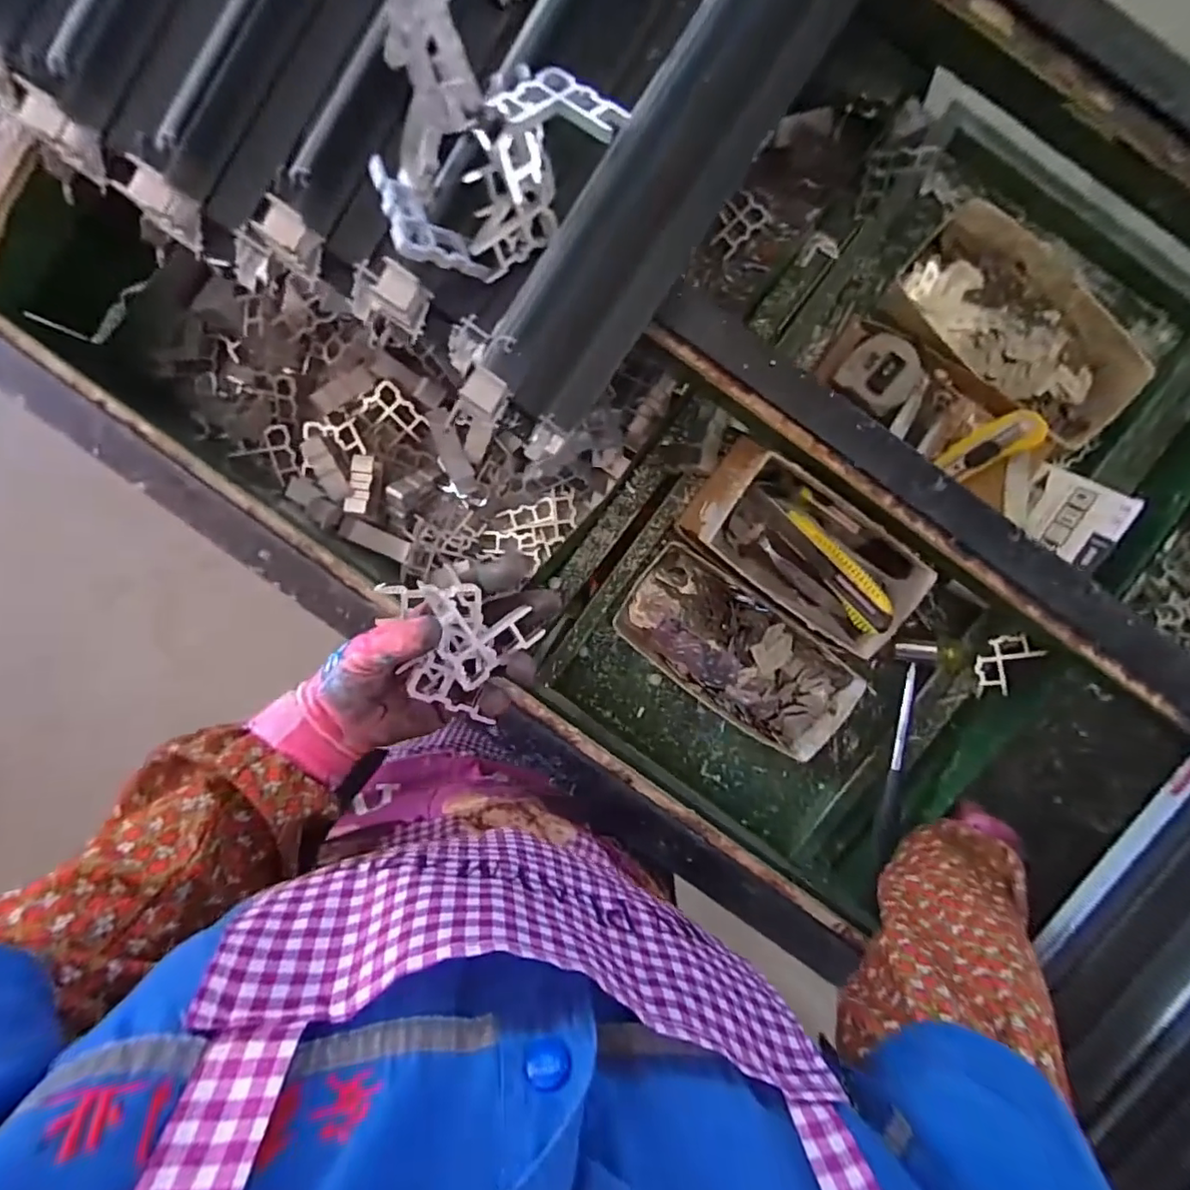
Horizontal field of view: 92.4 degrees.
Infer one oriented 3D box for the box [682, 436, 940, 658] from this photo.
[{"bbox_3d":[0.188,-0.040,0.516,0.211,0.093,0.109,35,95,-1],"label":"box"}]

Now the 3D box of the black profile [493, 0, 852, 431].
[{"bbox_3d":[0.084,-0.322,0.374,0.075,0.039,0.467,34,95,-1],"label":"black profile"}]

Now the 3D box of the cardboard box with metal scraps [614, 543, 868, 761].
[{"bbox_3d":[0.145,0.057,0.596,0.252,0.044,0.120,37,95,-1],"label":"cardboard box with metal scraps"}]

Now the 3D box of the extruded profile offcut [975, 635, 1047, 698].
[{"bbox_3d":[0.416,0.073,0.585,0.042,0.016,0.073,43,103,33],"label":"extruded profile offcut"}]

